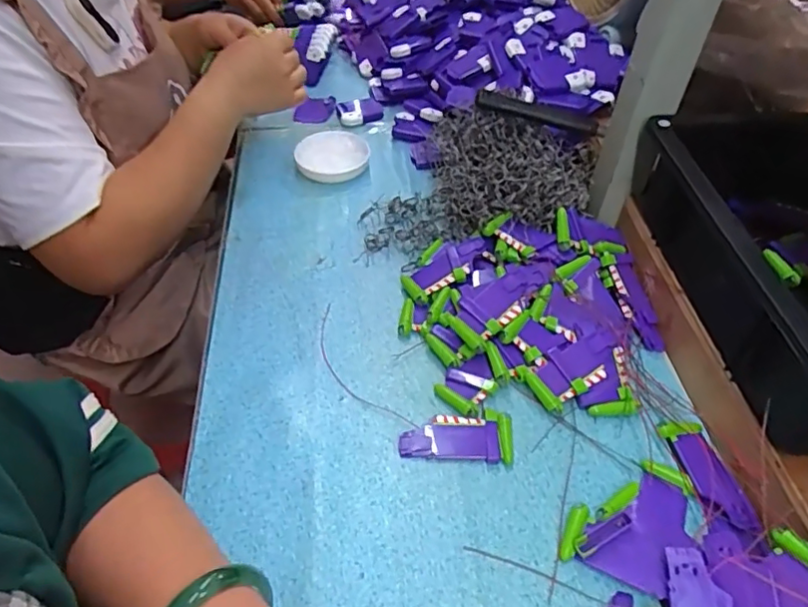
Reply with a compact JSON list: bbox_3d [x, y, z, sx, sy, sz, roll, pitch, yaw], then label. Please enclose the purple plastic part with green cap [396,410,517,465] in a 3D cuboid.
[{"bbox_3d":[0.042,0.107,0.465,0.090,0.012,0.041,2,48,0],"label":"purple plastic part with green cap"}]

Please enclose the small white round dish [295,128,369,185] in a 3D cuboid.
[{"bbox_3d":[-0.090,-0.186,0.723,0.089,0.031,0.075,-8,48,-9],"label":"small white round dish"}]

